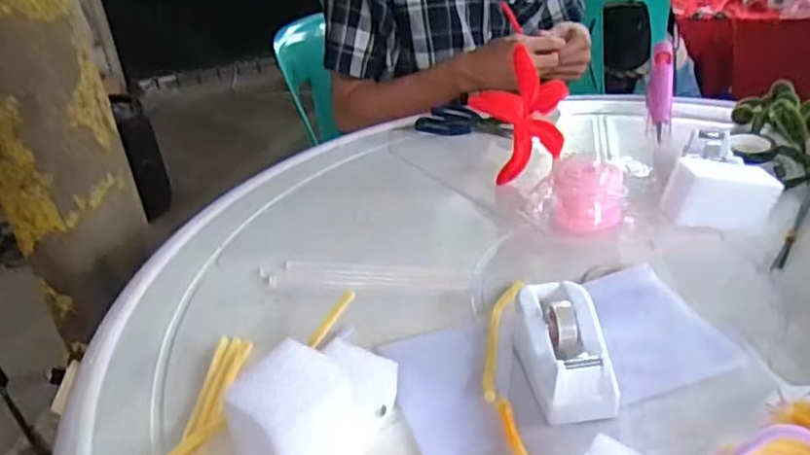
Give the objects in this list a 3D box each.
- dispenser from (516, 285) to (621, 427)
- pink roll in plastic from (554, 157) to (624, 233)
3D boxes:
[{"bbox_3d":[0.110,0.084,0.469,0.056,0.043,0.101,-6,31,0],"label":"dispenser"},{"bbox_3d":[0.172,-0.028,0.631,0.064,0.055,0.069,-4,31,3],"label":"pink roll in plastic"}]

